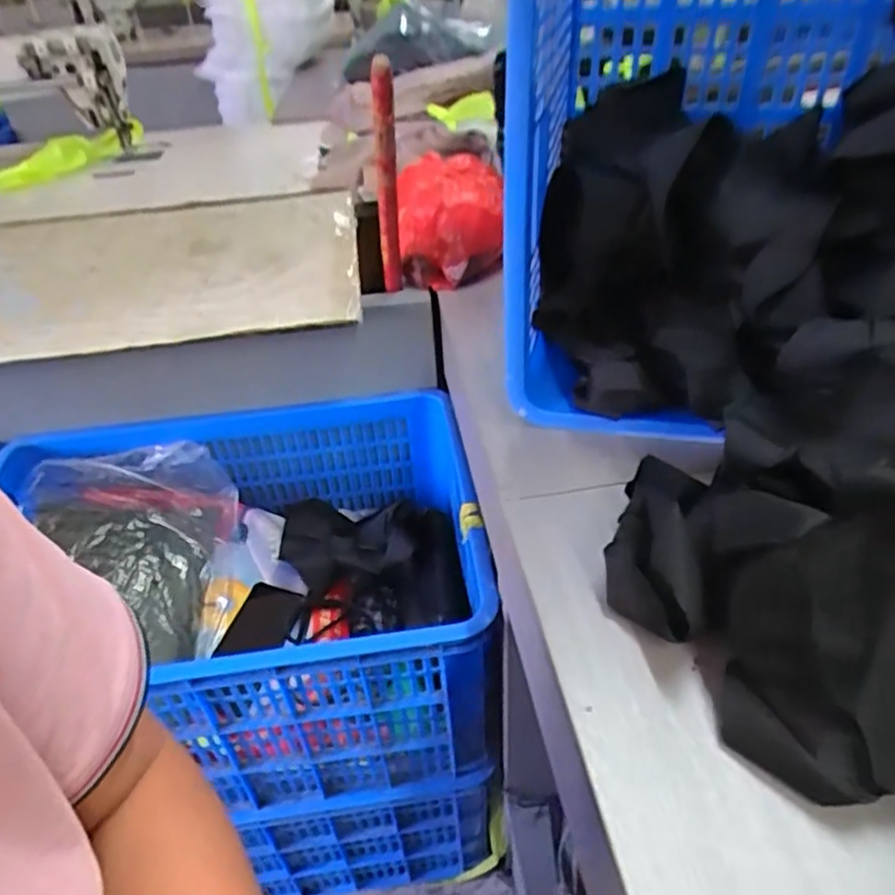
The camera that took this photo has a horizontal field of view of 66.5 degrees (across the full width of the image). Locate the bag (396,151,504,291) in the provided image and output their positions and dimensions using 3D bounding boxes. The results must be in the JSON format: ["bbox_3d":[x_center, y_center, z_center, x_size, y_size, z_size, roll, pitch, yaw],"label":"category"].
[{"bbox_3d":[0.007,-0.309,0.930,0.142,0.121,0.189,-4,39,2],"label":"bag"}]

